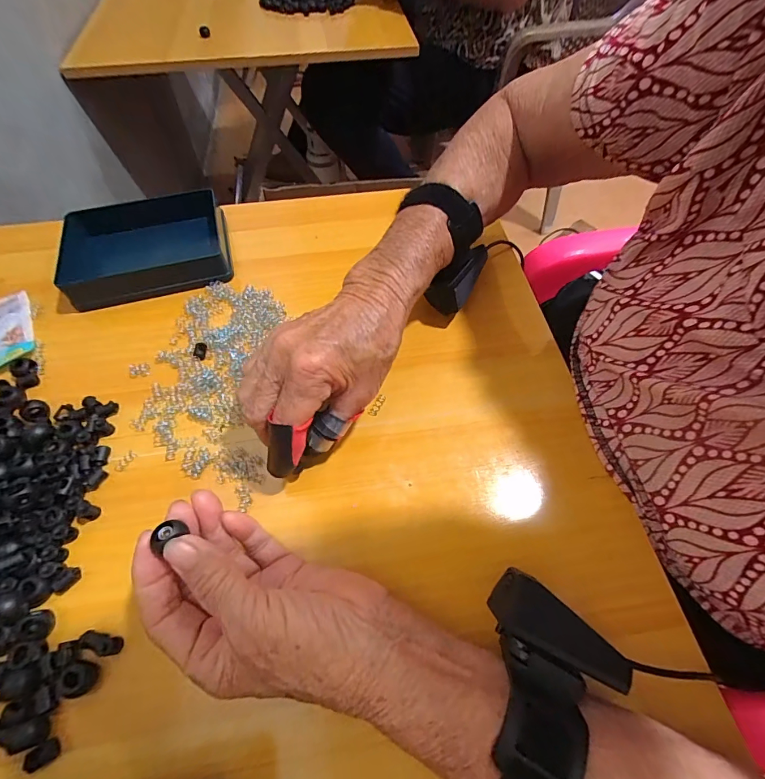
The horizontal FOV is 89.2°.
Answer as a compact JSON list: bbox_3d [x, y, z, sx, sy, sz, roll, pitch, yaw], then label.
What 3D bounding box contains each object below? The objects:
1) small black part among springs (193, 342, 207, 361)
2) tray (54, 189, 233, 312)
[{"bbox_3d":[-0.158,-0.034,0.336,0.010,0.004,0.016,-7,60,-4],"label":"small black part among springs"},{"bbox_3d":[-0.234,-0.139,0.380,0.151,0.030,0.108,-12,60,-7],"label":"tray"}]

